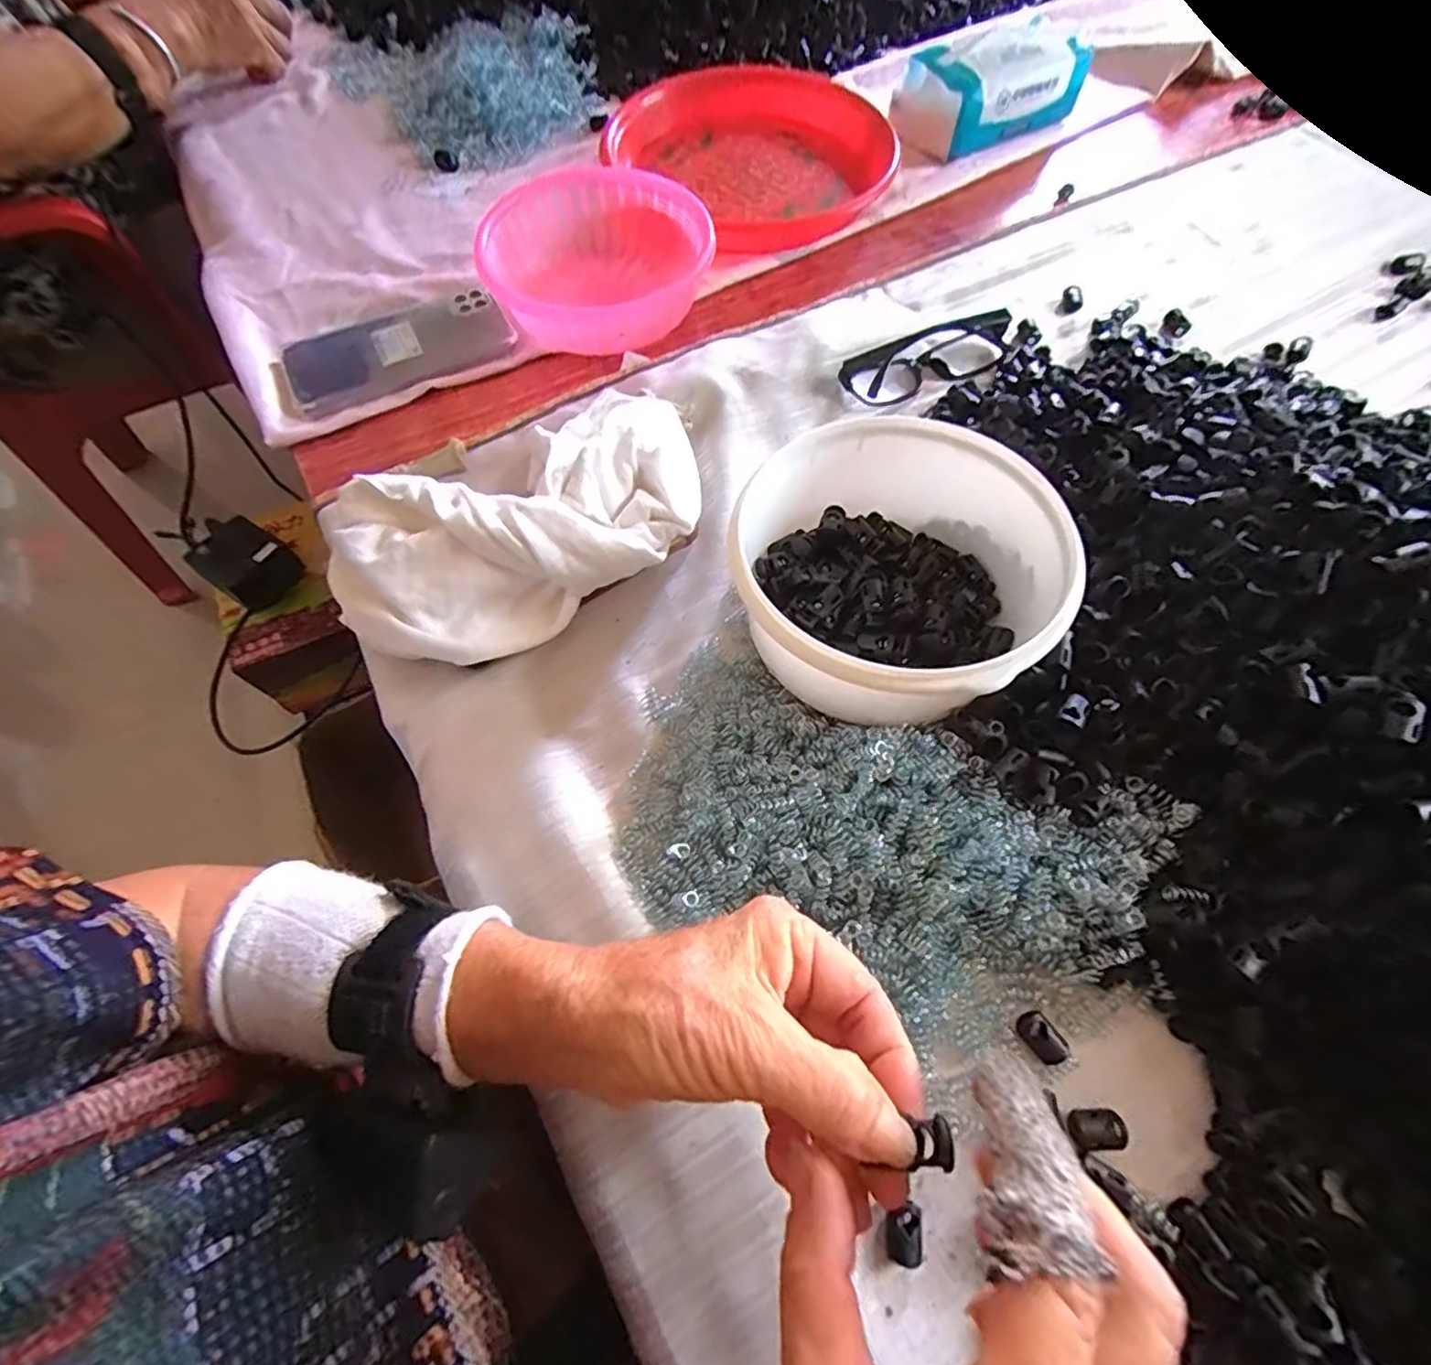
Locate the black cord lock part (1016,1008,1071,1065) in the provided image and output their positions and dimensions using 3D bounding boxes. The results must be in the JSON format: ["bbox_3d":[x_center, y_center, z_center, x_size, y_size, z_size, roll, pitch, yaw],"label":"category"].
[{"bbox_3d":[0.145,0.157,0.272,0.014,0.007,0.022,-35,68,-14],"label":"black cord lock part"}]

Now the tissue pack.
[{"bbox_3d":[0.255,-0.552,0.575,0.177,0.064,0.085,-24,67,-12],"label":"tissue pack"}]

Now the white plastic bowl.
[{"bbox_3d":[0.092,-0.056,0.332,0.147,0.085,0.149,-1,64,2],"label":"white plastic bowl"}]

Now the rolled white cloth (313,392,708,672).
[{"bbox_3d":[-0.105,-0.088,0.360,0.217,0.067,0.126,-20,65,-7],"label":"rolled white cloth"}]

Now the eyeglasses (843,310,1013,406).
[{"bbox_3d":[0.155,-0.235,0.443,0.136,0.030,0.037,-25,66,-10],"label":"eyeglasses"}]

